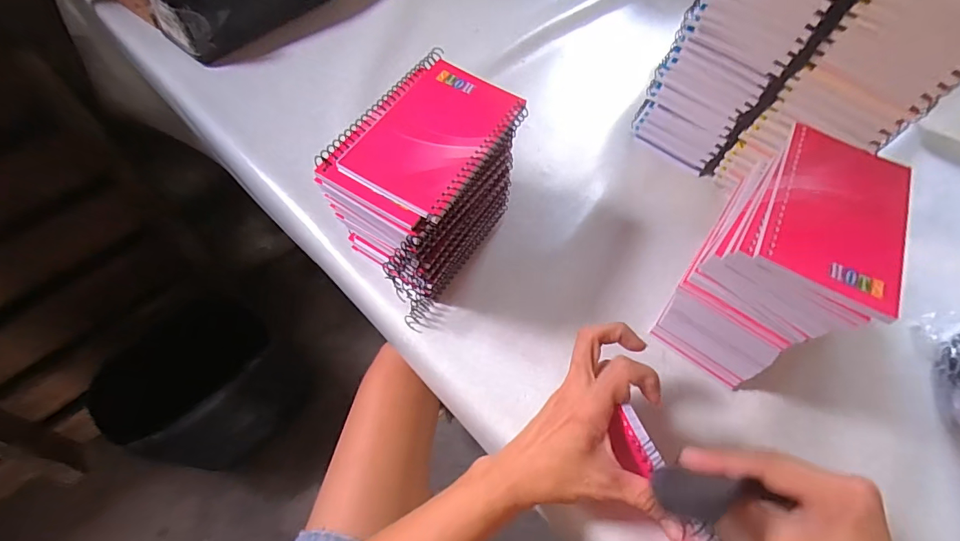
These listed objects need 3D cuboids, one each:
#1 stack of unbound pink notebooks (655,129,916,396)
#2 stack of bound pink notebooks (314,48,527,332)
[{"bbox_3d":[0.221,-0.007,0.356,0.094,0.152,0.134,35,65,14],"label":"stack of unbound pink notebooks"},{"bbox_3d":[-0.045,-0.065,0.378,0.102,0.124,0.166,31,65,12],"label":"stack of bound pink notebooks"}]

